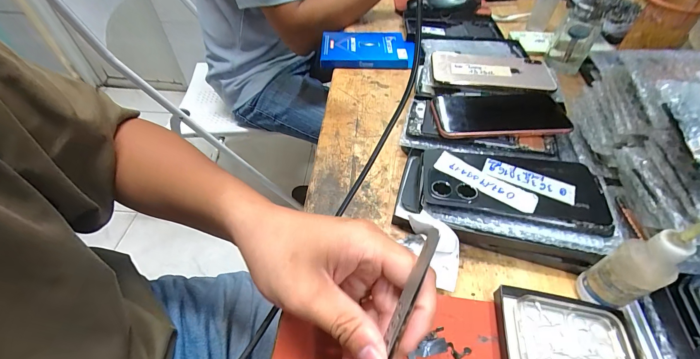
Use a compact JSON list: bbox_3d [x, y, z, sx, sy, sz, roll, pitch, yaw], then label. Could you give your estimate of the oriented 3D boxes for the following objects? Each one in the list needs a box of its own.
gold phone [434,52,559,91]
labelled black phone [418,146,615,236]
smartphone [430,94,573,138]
[{"bbox_3d":[0.192,-0.149,0.426,0.153,0.009,0.073,6,59,5],"label":"gold phone"},{"bbox_3d":[0.152,0.003,0.297,0.160,0.013,0.075,9,50,9],"label":"labelled black phone"},{"bbox_3d":[0.178,-0.079,0.377,0.148,0.013,0.076,0,49,1],"label":"smartphone"}]

